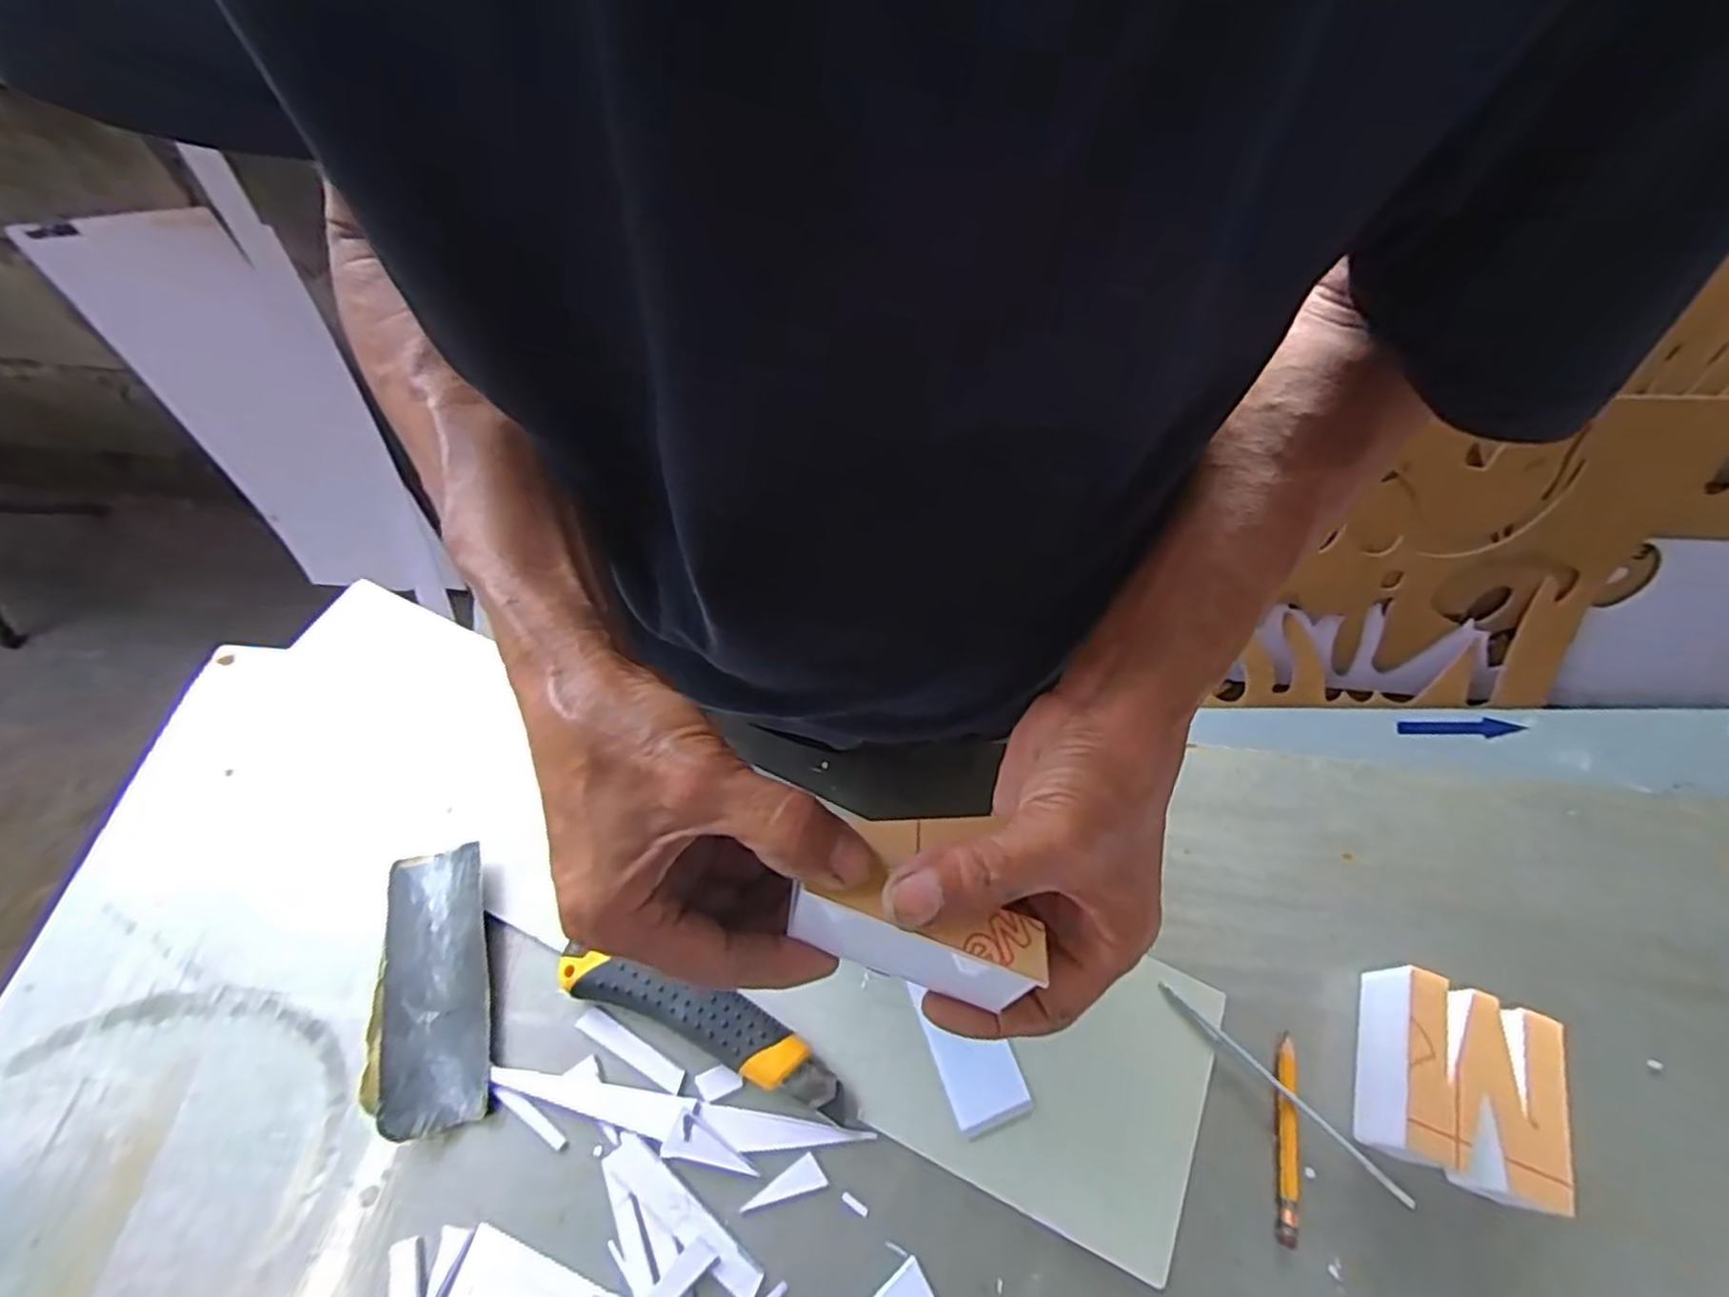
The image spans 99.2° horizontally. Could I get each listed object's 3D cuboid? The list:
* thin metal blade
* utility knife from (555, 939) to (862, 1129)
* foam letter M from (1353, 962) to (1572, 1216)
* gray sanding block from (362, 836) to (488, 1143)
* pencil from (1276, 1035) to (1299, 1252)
[{"bbox_3d":[0.211,0.222,0.373,0.135,0.009,0.008,40,68,18],"label":"thin metal blade"},{"bbox_3d":[-0.080,0.193,0.379,0.166,0.021,0.031,19,63,9],"label":"utility knife"},{"bbox_3d":[0.289,0.214,0.366,0.075,0.045,0.084,19,63,9],"label":"foam letter M"},{"bbox_3d":[-0.229,0.175,0.387,0.055,0.019,0.137,-11,62,-8],"label":"gray sanding block"},{"bbox_3d":[0.212,0.244,0.369,0.009,0.008,0.090,13,62,5],"label":"pencil"}]

